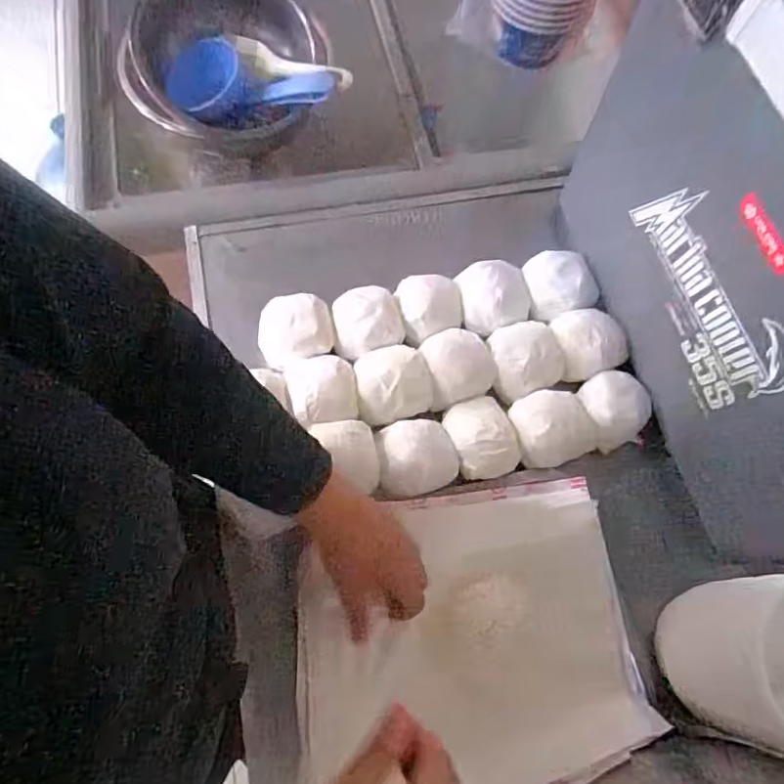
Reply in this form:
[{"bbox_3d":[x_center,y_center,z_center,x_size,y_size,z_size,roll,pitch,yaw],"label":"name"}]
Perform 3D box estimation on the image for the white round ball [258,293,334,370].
[{"bbox_3d":[-0.104,-0.069,0.606,0.080,0.041,0.071,-13,70,-9],"label":"white round ball"}]

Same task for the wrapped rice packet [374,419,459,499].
[{"bbox_3d":[0.025,0.063,0.564,0.079,0.040,0.080,-4,69,-5],"label":"wrapped rice packet"}]

